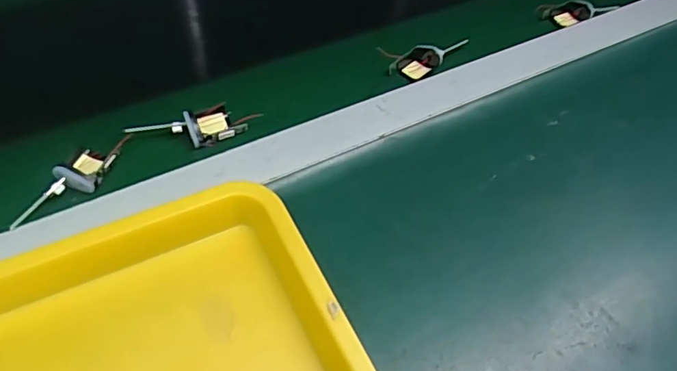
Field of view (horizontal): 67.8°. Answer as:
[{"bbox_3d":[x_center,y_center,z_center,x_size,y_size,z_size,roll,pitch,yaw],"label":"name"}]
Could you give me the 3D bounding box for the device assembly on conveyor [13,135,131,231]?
[{"bbox_3d":[-0.220,-0.006,0.422,0.033,0.017,0.111,21,54,10],"label":"device assembly on conveyor"}]

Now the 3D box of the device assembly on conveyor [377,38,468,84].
[{"bbox_3d":[0.098,-0.139,0.545,0.108,0.024,0.036,-19,57,-18],"label":"device assembly on conveyor"}]

